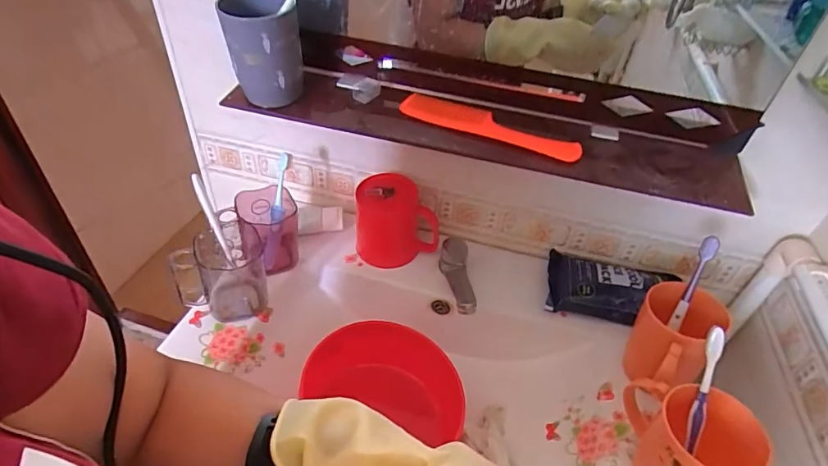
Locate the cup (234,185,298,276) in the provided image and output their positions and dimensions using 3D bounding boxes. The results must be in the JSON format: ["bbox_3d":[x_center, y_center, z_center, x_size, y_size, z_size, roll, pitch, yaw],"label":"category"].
[{"bbox_3d":[-0.198,-0.001,0.633,0.072,0.113,0.074,3,41,-3],"label":"cup"}]

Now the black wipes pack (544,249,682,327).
[{"bbox_3d":[0.268,0.073,0.624,0.162,0.033,0.101,12,42,8],"label":"black wipes pack"}]

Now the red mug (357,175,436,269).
[{"bbox_3d":[-0.024,-0.017,0.655,0.118,0.112,0.074,2,41,-3],"label":"red mug"}]

